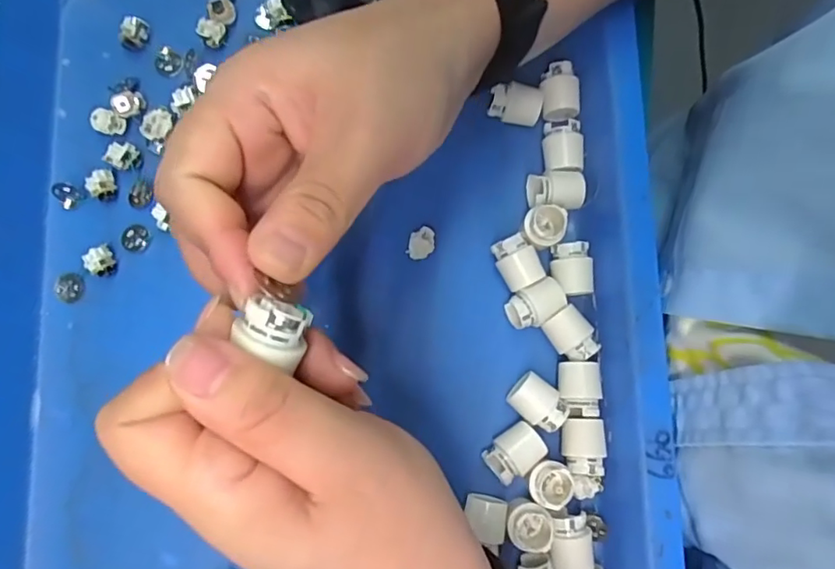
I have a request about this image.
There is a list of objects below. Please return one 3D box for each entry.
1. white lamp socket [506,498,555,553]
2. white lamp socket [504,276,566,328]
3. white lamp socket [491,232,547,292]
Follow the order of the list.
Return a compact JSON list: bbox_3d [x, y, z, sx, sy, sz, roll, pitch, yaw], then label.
[{"bbox_3d":[0.053,0.115,0.264,0.021,0.020,0.022,0,80,1],"label":"white lamp socket"},{"bbox_3d":[0.061,0.010,0.282,0.029,0.014,0.019,-29,80,-4],"label":"white lamp socket"},{"bbox_3d":[0.052,-0.011,0.285,0.020,0.016,0.026,-24,80,-3],"label":"white lamp socket"}]

